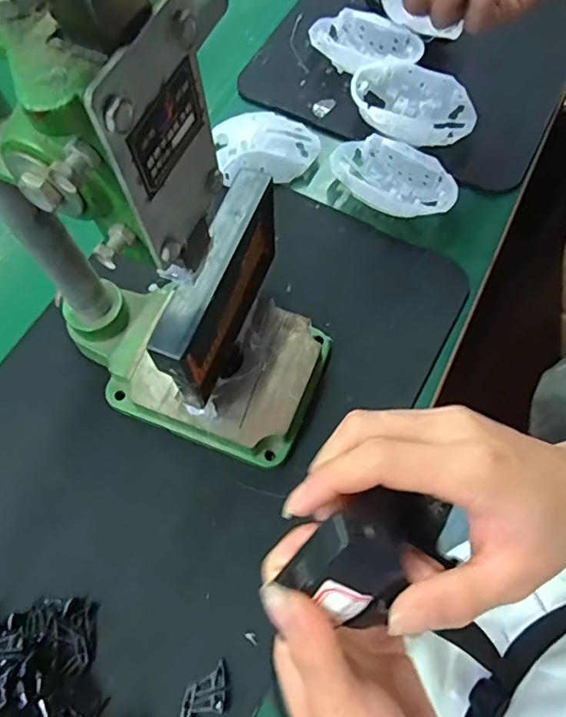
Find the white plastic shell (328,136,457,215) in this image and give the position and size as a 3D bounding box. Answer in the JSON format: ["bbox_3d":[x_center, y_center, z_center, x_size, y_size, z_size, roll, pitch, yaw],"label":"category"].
[{"bbox_3d":[0.098,-0.159,0.483,0.112,0.029,0.066,26,70,12],"label":"white plastic shell"}]

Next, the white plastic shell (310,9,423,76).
[{"bbox_3d":[0.082,-0.308,0.541,0.110,0.037,0.055,26,70,13],"label":"white plastic shell"}]

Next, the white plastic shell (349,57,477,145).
[{"bbox_3d":[0.119,-0.233,0.506,0.112,0.039,0.066,29,70,13],"label":"white plastic shell"}]

